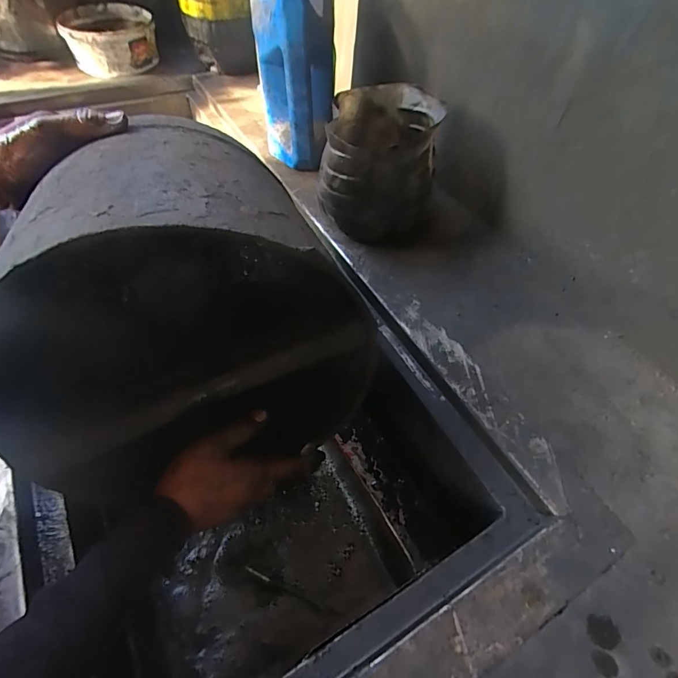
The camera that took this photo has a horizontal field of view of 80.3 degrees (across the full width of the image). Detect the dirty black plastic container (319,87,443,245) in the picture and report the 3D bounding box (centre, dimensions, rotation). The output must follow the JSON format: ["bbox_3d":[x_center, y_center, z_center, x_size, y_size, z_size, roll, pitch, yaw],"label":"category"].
[{"bbox_3d":[0.055,-0.247,0.591,0.156,0.162,0.159,9,53,4],"label":"dirty black plastic container"}]

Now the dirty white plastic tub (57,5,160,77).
[{"bbox_3d":[-0.524,-0.691,0.929,0.189,0.088,0.194,-18,56,-16],"label":"dirty white plastic tub"}]

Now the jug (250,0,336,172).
[{"bbox_3d":[-0.068,-0.417,0.609,0.102,0.282,0.147,-10,54,-10],"label":"jug"}]

